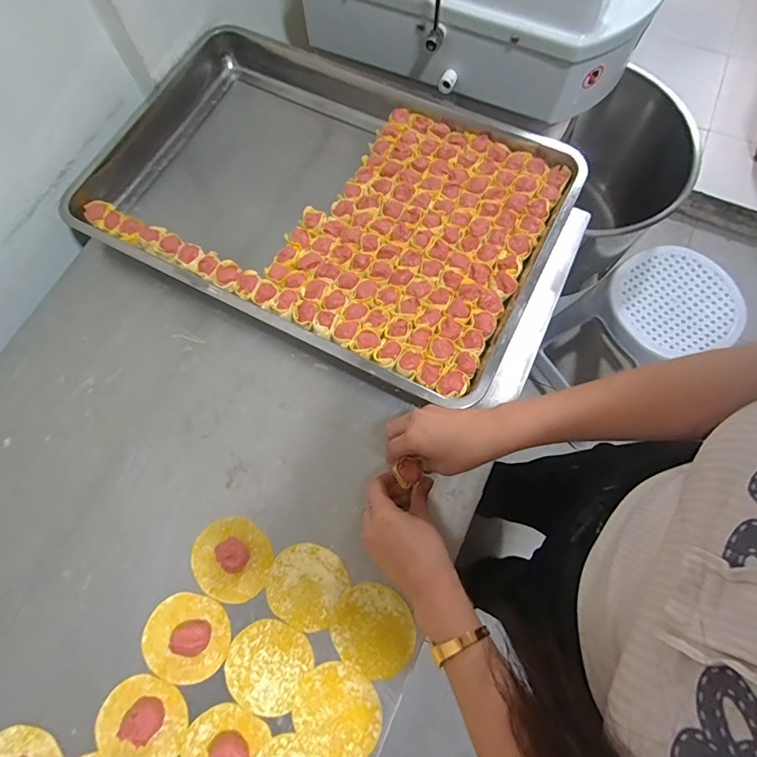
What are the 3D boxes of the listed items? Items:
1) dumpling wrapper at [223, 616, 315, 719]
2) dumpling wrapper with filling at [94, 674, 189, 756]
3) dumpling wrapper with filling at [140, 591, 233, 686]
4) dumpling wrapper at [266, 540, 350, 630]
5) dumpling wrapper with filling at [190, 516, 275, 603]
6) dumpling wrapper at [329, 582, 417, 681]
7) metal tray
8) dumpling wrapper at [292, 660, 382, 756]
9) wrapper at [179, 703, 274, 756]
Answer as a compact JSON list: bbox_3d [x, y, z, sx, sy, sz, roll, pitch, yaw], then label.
[{"bbox_3d":[-0.112,0.287,0.443,0.079,0.004,0.078,0,70,1],"label":"dumpling wrapper"},{"bbox_3d":[-0.229,0.334,0.419,0.085,0.023,0.079,0,70,1],"label":"dumpling wrapper with filling"},{"bbox_3d":[-0.196,0.261,0.441,0.087,0.024,0.080,0,70,1],"label":"dumpling wrapper with filling"},{"bbox_3d":[-0.075,0.215,0.461,0.079,0.004,0.078,0,70,1],"label":"dumpling wrapper"},{"bbox_3d":[-0.157,0.189,0.463,0.085,0.021,0.078,0,70,1],"label":"dumpling wrapper with filling"},{"bbox_3d":[-0.004,0.254,0.447,0.085,0.004,0.077,37,75,13],"label":"dumpling wrapper"},{"bbox_3d":[-0.088,-0.255,0.604,0.633,0.055,0.409,26,73,10],"label":"metal tray"},{"bbox_3d":[-0.040,0.325,0.428,0.084,0.004,0.077,0,70,1],"label":"dumpling wrapper"},{"bbox_3d":[-0.150,0.353,0.413,0.074,0.021,0.078,0,70,1],"label":"wrapper"}]

